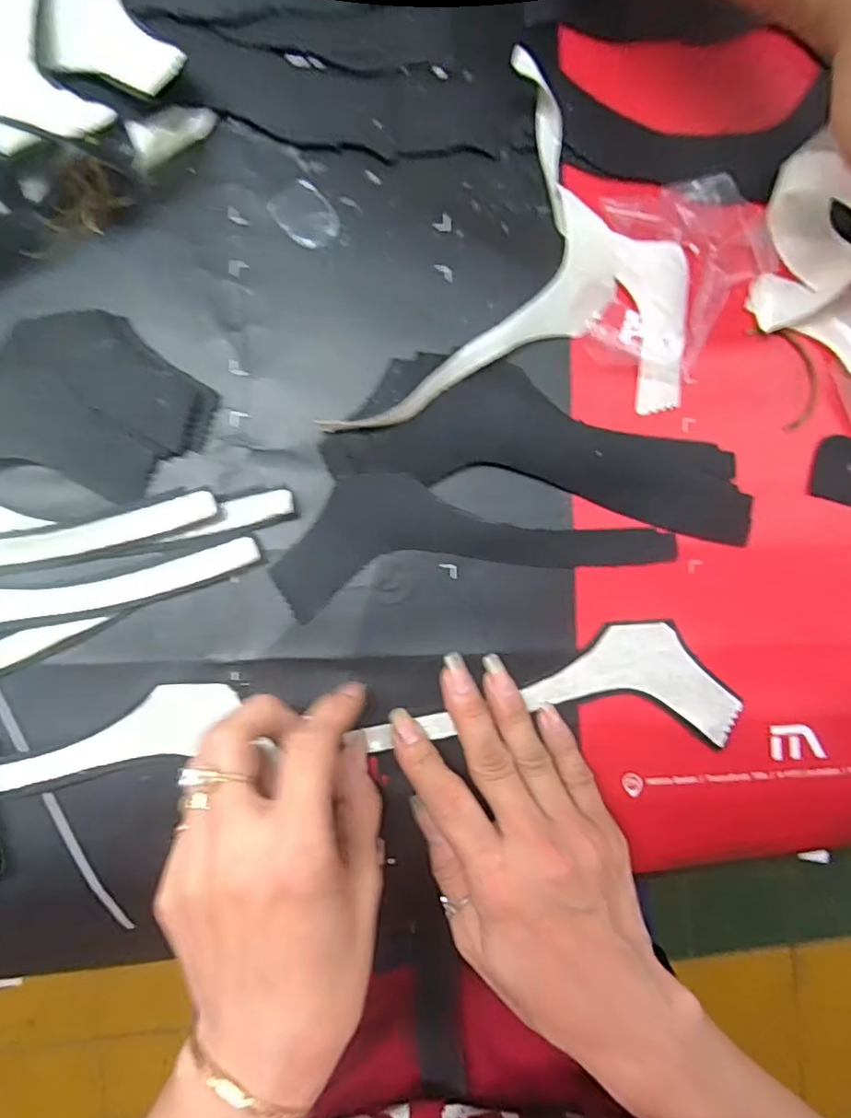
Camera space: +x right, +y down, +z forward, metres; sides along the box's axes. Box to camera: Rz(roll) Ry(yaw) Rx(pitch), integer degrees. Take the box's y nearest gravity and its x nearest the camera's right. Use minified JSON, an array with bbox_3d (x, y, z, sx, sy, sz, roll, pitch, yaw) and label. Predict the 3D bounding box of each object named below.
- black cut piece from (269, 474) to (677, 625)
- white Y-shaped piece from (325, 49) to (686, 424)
[{"bbox_3d":[0.024,-0.015,0.279,0.185,0.006,0.059,-10,95,-8],"label":"black cut piece"},{"bbox_3d":[0.042,-0.144,0.278,0.166,0.016,0.166,-1,88,-7],"label":"white Y-shaped piece"}]

